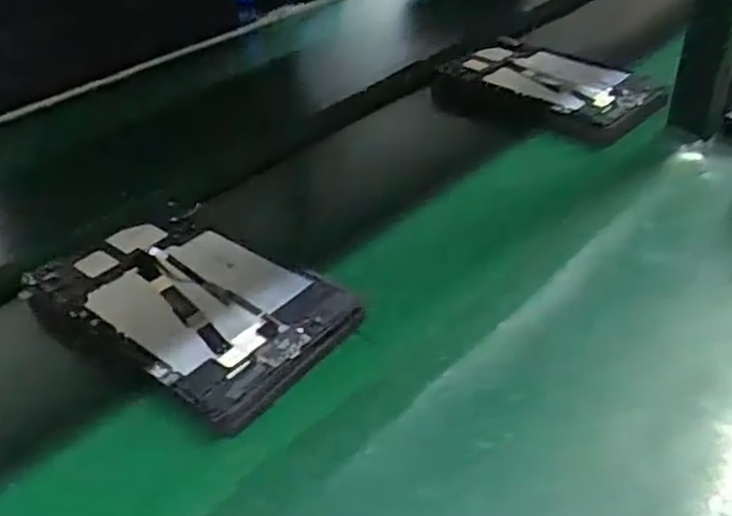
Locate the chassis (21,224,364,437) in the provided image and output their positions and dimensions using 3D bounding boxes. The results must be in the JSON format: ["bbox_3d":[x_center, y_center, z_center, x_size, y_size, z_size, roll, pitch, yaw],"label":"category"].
[{"bbox_3d":[-0.140,0.037,0.580,0.232,0.025,0.146,22,45,28],"label":"chassis"}]

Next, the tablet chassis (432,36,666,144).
[{"bbox_3d":[0.216,-0.205,0.855,0.244,0.017,0.152,28,52,34],"label":"tablet chassis"}]

